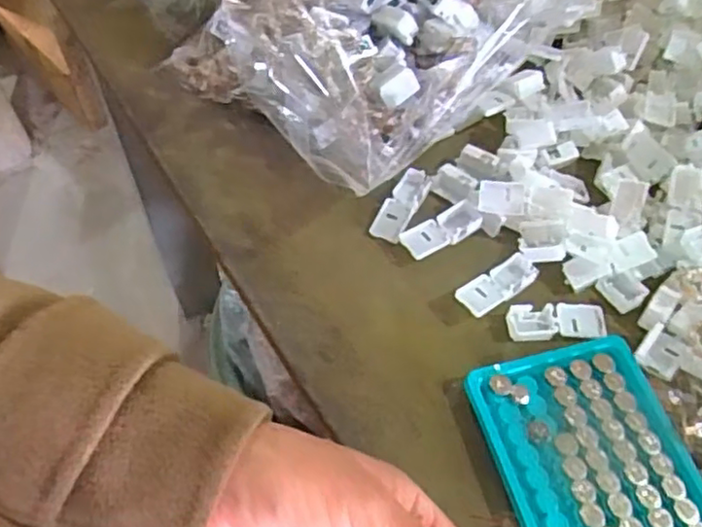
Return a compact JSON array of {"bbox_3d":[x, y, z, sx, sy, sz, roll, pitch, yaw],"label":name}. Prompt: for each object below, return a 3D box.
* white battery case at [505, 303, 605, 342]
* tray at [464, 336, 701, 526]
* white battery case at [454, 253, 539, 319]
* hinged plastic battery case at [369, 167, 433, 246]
[{"bbox_3d":[0.117,0.033,0.370,0.058,0.006,0.021,-1,58,-3],"label":"white battery case"},{"bbox_3d":[0.123,0.104,0.325,0.091,0.015,0.128,-14,59,-11],"label":"tray"},{"bbox_3d":[0.084,0.014,0.381,0.052,0.016,0.020,-34,65,-21],"label":"white battery case"},{"bbox_3d":[0.032,-0.038,0.413,0.021,0.011,0.053,25,60,13],"label":"hinged plastic battery case"}]

